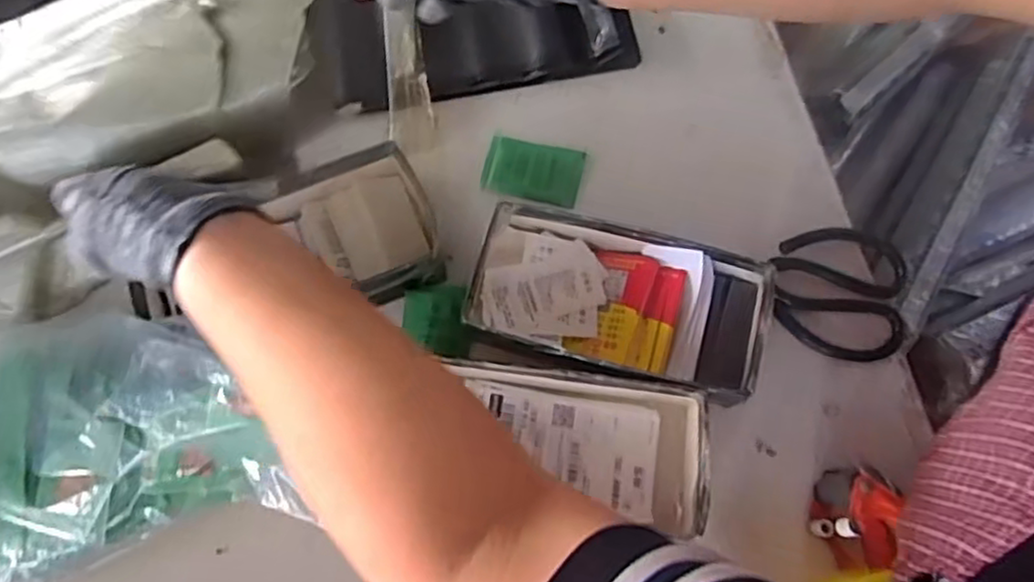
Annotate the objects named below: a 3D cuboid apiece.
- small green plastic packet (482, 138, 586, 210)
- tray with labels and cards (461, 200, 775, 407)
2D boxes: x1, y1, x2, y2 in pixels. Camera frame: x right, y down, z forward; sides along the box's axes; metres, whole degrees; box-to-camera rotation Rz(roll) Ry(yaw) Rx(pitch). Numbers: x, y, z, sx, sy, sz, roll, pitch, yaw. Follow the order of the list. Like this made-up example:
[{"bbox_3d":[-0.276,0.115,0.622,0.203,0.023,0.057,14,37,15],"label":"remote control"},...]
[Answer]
[{"bbox_3d":[0.014,-0.105,0.597,0.080,0.014,0.051,11,72,4],"label":"small green plastic packet"},{"bbox_3d":[0.078,0.010,0.534,0.218,0.055,0.116,15,72,6],"label":"tray with labels and cards"}]

